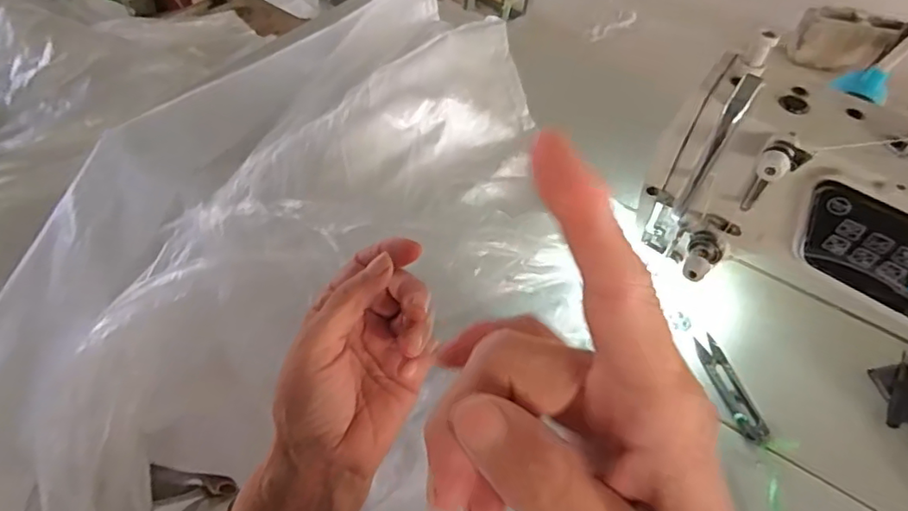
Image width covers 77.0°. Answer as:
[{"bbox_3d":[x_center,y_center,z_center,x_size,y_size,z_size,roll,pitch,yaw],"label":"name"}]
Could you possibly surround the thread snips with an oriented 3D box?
[{"bbox_3d":[0.228,0.107,0.473,0.030,0.010,0.096,-3,51,-8],"label":"thread snips"}]

